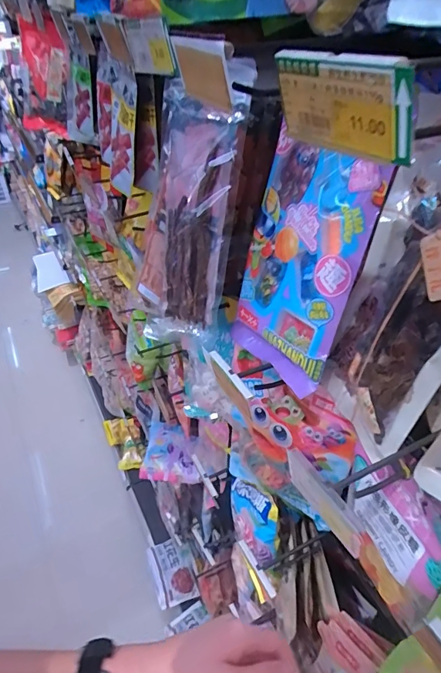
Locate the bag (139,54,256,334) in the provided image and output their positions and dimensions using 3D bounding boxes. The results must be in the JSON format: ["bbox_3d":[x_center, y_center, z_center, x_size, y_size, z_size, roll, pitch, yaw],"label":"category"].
[{"bbox_3d":[-0.039,-0.131,0.477,0.114,0.286,0.037,26,25,29],"label":"bag"}]

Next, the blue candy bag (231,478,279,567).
[{"bbox_3d":[0.052,0.292,0.726,0.030,0.115,0.142,3,-2,-27],"label":"blue candy bag"}]

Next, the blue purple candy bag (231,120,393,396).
[{"bbox_3d":[0.075,-0.069,0.435,0.017,0.218,0.137,-4,30,-35],"label":"blue purple candy bag"}]

